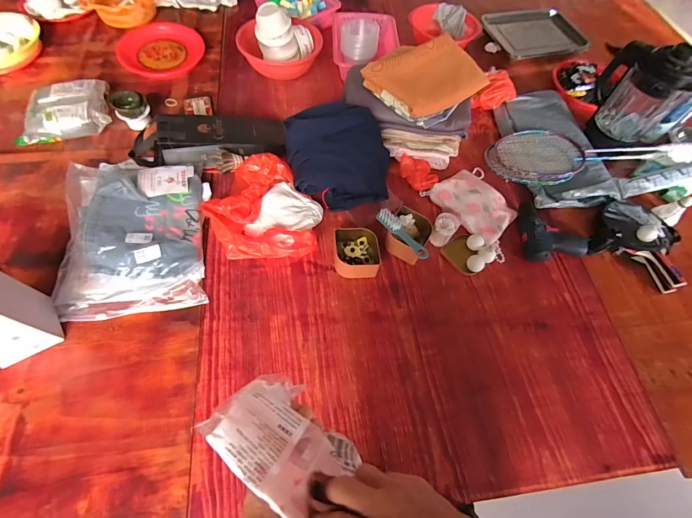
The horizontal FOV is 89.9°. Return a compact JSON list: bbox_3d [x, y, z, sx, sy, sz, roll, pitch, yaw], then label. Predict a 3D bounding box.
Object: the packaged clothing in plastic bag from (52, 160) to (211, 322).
[{"bbox_3d":[-0.476,-0.083,0.785,0.294,0.070,0.423,-8,62,-8],"label":"packaged clothing in plastic bag"}]

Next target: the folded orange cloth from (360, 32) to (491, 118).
[{"bbox_3d":[0.189,-0.488,0.897,0.252,0.056,0.261,-28,67,-17],"label":"folded orange cloth"}]

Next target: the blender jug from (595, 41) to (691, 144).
[{"bbox_3d":[0.807,-0.456,0.954,0.188,0.267,0.214,-38,70,-21],"label":"blender jug"}]

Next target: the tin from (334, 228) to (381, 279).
[{"bbox_3d":[0.026,-0.016,0.797,0.104,0.051,0.112,-1,61,-4],"label":"tin"}]

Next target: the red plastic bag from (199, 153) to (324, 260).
[{"bbox_3d":[-0.197,-0.126,0.831,0.271,0.063,0.267,1,61,-3],"label":"red plastic bag"}]

